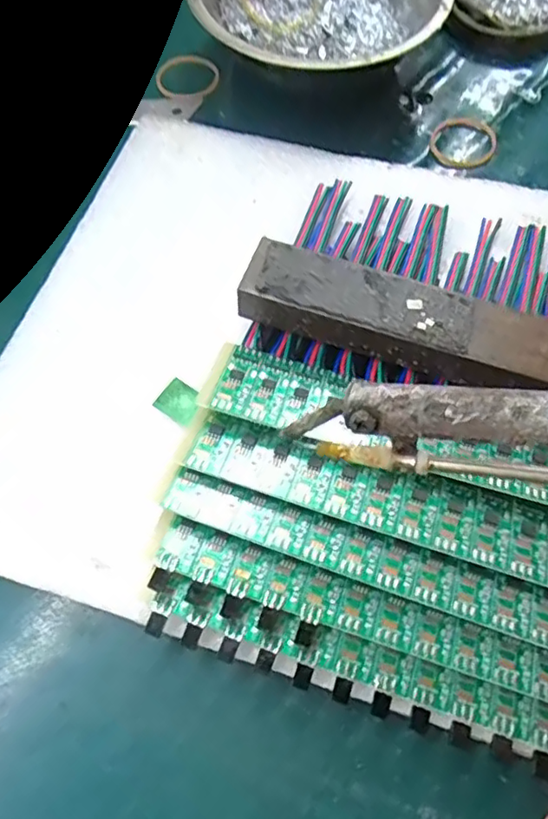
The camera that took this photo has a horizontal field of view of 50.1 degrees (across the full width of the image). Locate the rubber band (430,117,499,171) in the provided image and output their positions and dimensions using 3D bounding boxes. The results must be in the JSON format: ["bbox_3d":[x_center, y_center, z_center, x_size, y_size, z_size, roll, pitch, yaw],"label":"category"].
[{"bbox_3d":[0.096,-0.135,0.294,0.032,0.004,0.035,0,66,0],"label":"rubber band"}]

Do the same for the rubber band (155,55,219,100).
[{"bbox_3d":[-0.047,-0.179,0.315,0.034,0.006,0.030,-5,66,-3],"label":"rubber band"}]

